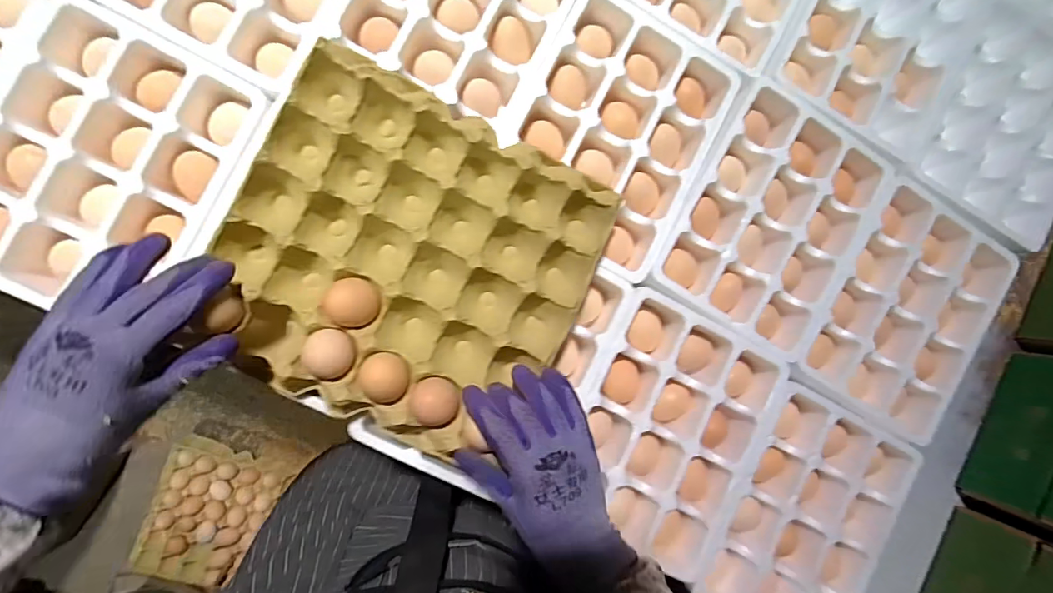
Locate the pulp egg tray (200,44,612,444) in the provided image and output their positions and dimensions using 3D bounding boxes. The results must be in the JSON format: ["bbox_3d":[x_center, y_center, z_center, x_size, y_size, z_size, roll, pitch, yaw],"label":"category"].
[{"bbox_3d":[-0.096,-0.027,0.409,0.287,0.049,0.270,24,87,-8],"label":"pulp egg tray"}]

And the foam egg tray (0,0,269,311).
[{"bbox_3d":[-0.365,-0.110,0.411,0.189,0.042,0.239,27,86,-7],"label":"foam egg tray"}]

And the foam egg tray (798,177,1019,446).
[{"bbox_3d":[0.419,0.016,0.524,0.208,0.043,0.247,27,86,-7],"label":"foam egg tray"}]

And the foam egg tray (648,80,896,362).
[{"bbox_3d":[0.261,-0.080,0.507,0.192,0.054,0.254,30,86,-7],"label":"foam egg tray"}]

